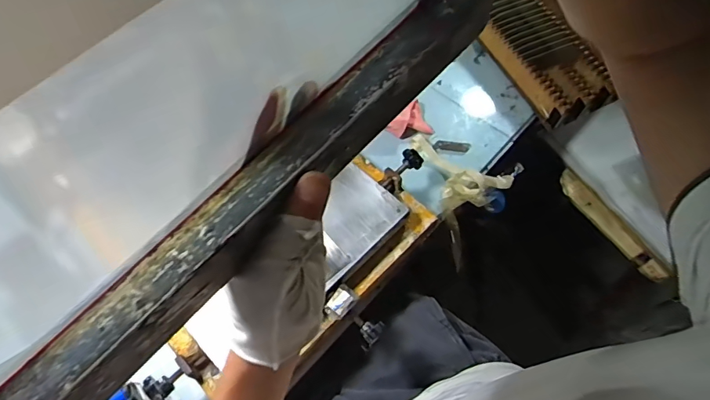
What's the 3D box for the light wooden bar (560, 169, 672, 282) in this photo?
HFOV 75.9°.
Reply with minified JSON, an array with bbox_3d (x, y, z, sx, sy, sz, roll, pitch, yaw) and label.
[{"bbox_3d":[0.516,0.049,0.924,0.039,0.041,0.274,-30,66,-15],"label":"light wooden bar"}]

